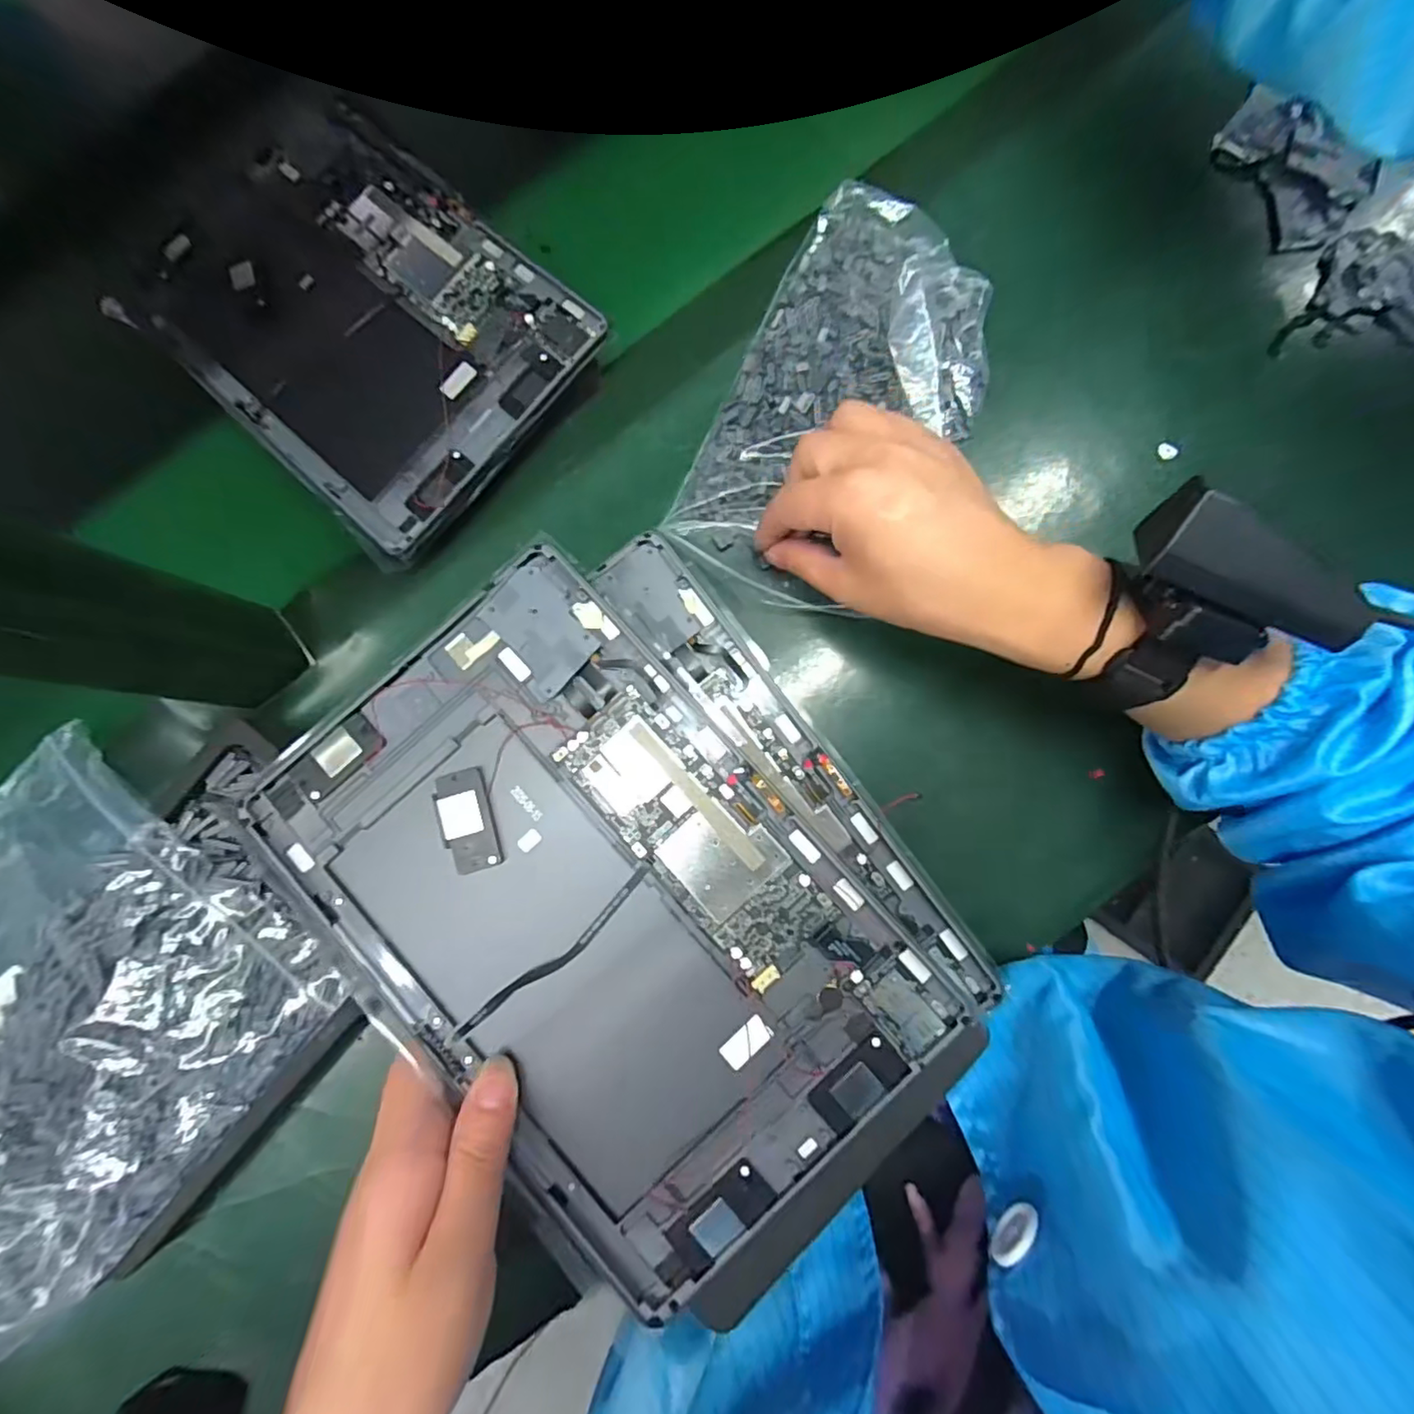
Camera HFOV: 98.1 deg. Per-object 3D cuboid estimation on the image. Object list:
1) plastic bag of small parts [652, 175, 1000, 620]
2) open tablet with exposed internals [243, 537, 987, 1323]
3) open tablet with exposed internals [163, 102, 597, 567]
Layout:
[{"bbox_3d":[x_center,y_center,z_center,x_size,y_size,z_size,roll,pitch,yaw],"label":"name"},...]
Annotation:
[{"bbox_3d":[0.066,-0.159,0.326,0.124,0.031,0.210,35,93,5],"label":"plastic bag of small parts"},{"bbox_3d":[-0.042,0.078,0.243,0.169,0.013,0.251,-42,84,-3],"label":"open tablet with exposed internals"},{"bbox_3d":[-0.194,-0.219,0.340,0.251,0.024,0.168,43,89,9],"label":"open tablet with exposed internals"}]

